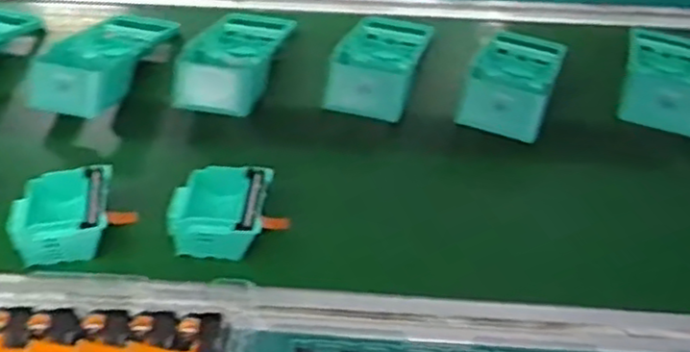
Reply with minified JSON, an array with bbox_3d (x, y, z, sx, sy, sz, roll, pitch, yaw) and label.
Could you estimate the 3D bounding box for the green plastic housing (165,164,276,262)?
[{"bbox_3d":[-0.105,0.035,0.600,0.083,0.045,0.077,2,46,2],"label":"green plastic housing"}]

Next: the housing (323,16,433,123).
[{"bbox_3d":[0.041,-0.130,0.748,0.090,0.048,0.196,13,47,12],"label":"housing"}]

